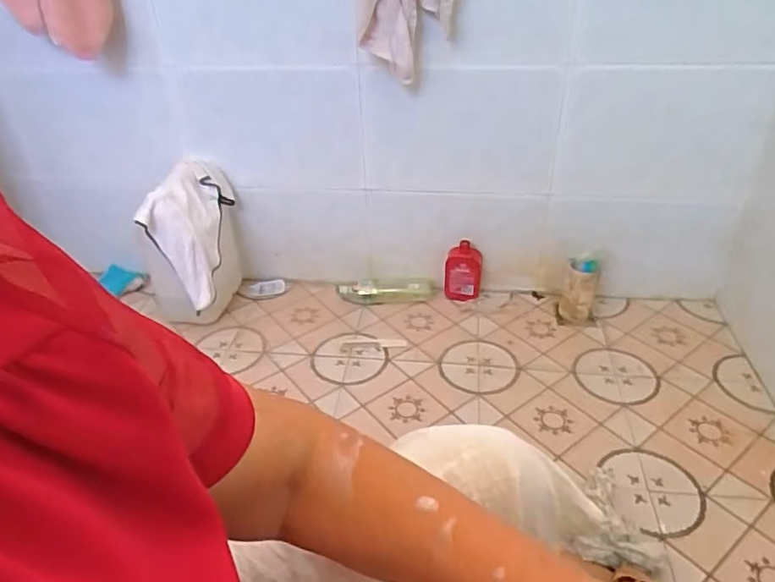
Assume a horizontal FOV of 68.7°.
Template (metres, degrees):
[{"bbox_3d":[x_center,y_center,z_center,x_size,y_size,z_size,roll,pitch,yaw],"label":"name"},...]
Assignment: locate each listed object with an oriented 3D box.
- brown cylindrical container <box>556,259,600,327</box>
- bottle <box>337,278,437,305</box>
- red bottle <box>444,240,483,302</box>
[{"bbox_3d":[0.468,-0.003,1.375,0.090,0.156,0.097,8,35,14],"label":"brown cylindrical container"},{"bbox_3d":[0.002,0.003,1.483,0.260,0.051,0.069,1,34,4],"label":"bottle"},{"bbox_3d":[0.194,-0.043,1.450,0.097,0.149,0.055,6,35,12],"label":"red bottle"}]

